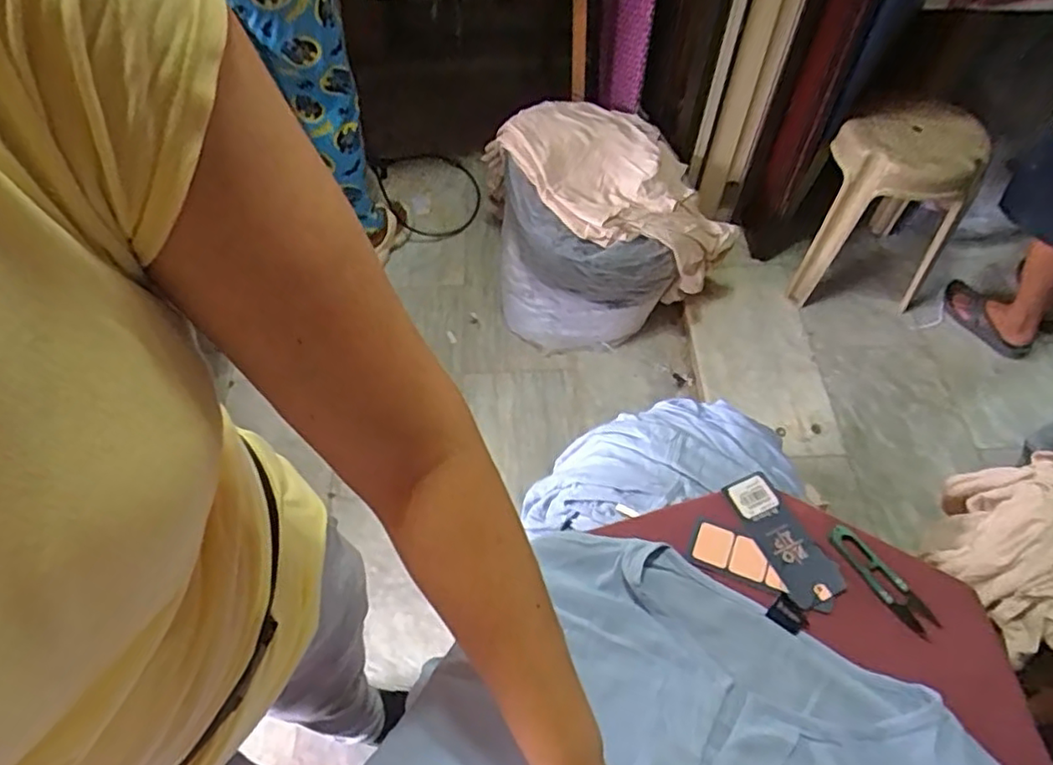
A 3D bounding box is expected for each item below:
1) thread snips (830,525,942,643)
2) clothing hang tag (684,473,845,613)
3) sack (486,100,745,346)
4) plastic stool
[{"bbox_3d":[0.289,0.159,0.519,0.026,0.016,0.098,-30,56,-17],"label":"thread snips"},{"bbox_3d":[0.212,0.132,0.550,0.117,0.008,0.095,20,57,19],"label":"clothing hang tag"},{"bbox_3d":[0.189,-0.394,1.615,0.548,0.395,0.474,-1,57,0],"label":"sack"},{"bbox_3d":[0.851,-0.395,1.531,0.336,0.453,0.281,33,63,20],"label":"plastic stool"}]

